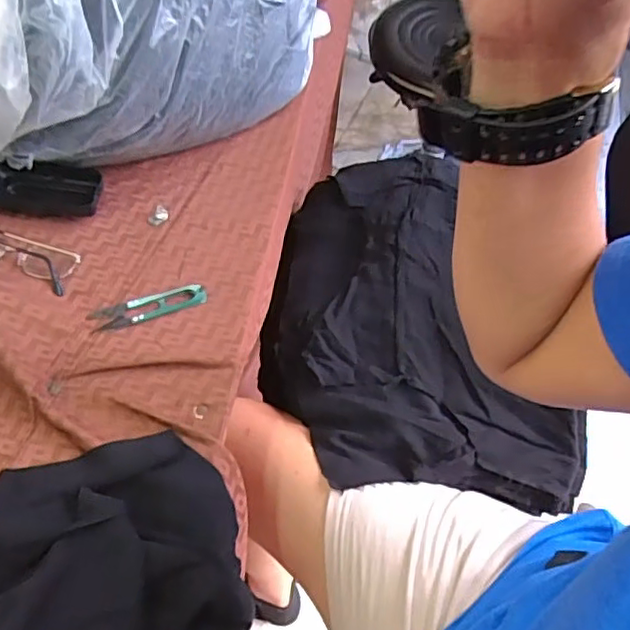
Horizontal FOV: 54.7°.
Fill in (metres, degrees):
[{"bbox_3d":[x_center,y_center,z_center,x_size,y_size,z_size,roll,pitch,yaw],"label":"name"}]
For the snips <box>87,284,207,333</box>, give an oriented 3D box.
[{"bbox_3d":[-0.147,-0.007,0.540,0.102,0.004,0.026,-15,56,-13],"label":"snips"}]

